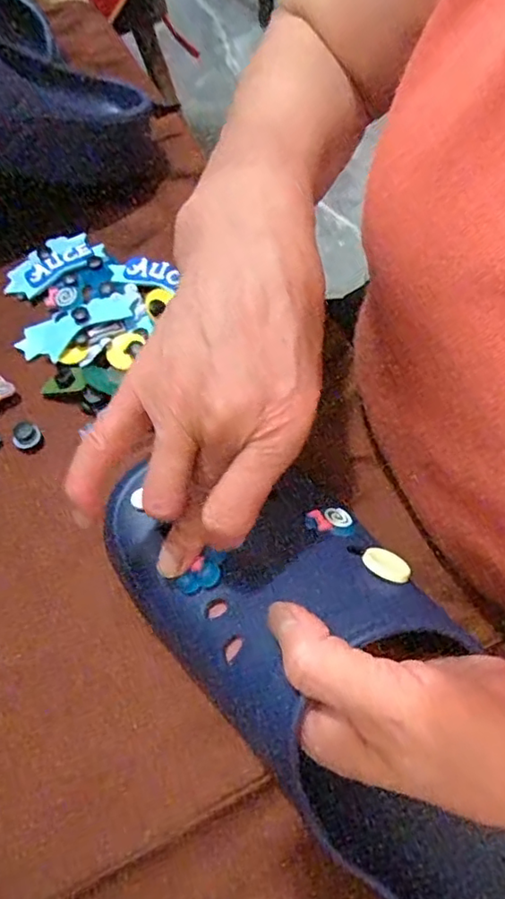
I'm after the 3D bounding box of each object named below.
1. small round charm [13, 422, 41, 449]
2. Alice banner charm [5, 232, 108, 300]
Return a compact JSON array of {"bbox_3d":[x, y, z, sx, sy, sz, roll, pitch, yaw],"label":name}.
[{"bbox_3d":[-0.130,-0.009,0.349,0.015,0.007,0.014,-19,65,-11],"label":"small round charm"},{"bbox_3d":[-0.133,-0.125,0.404,0.066,0.009,0.033,-28,67,-15],"label":"Alice banner charm"}]

